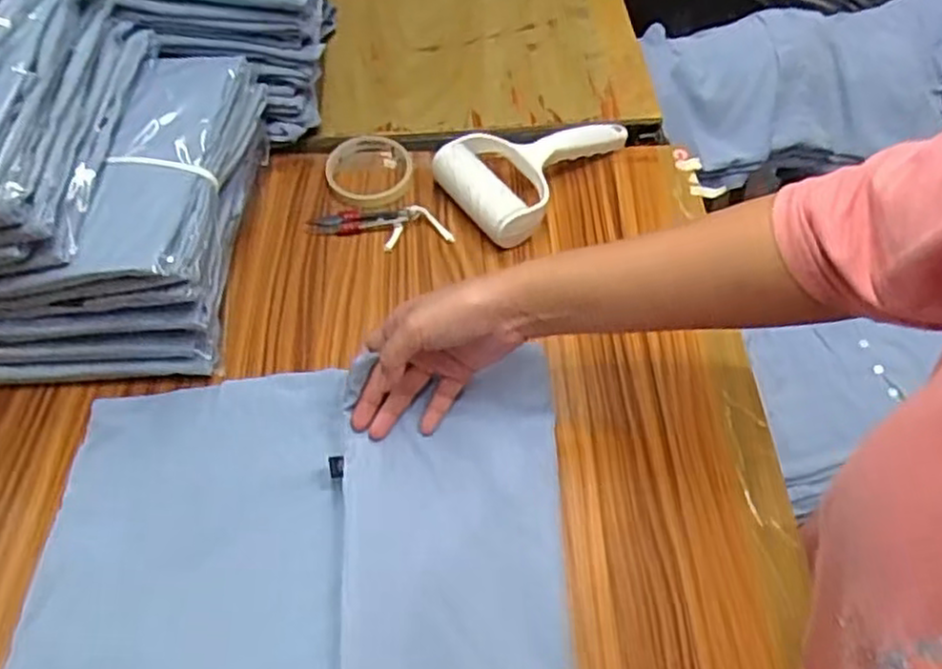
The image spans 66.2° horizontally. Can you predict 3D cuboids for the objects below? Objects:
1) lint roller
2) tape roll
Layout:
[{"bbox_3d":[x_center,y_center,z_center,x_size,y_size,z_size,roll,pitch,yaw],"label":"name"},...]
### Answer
[{"bbox_3d":[0.070,-0.162,0.667,0.182,0.035,0.114,-28,58,-18],"label":"lint roller"},{"bbox_3d":[-0.094,-0.157,0.685,0.084,0.011,0.091,0,54,1],"label":"tape roll"}]

